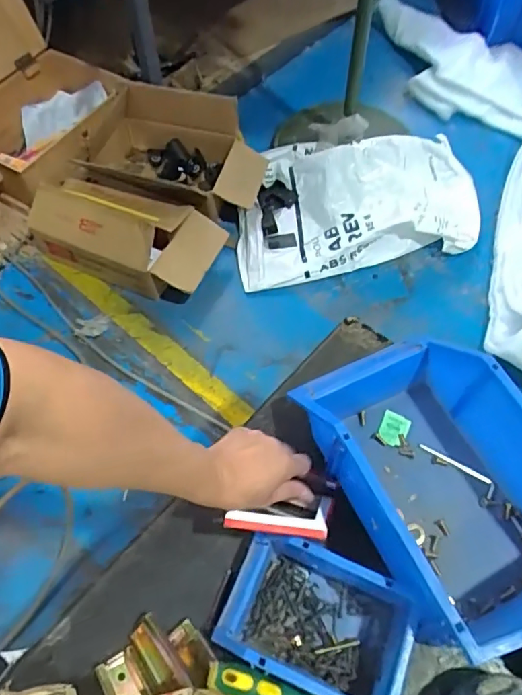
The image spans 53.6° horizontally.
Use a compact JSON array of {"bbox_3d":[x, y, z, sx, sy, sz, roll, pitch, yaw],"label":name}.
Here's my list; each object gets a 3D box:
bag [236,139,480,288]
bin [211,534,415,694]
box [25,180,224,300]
[{"bbox_3d":[0.249,-0.405,1.453,0.627,0.132,0.405,-5,60,-2],"label":"bag"},{"bbox_3d":[0.054,0.281,0.533,0.176,0.081,0.120,20,63,13],"label":"bin"},{"bbox_3d":[-0.356,-0.296,1.378,0.495,0.158,0.220,20,62,12],"label":"box"}]

